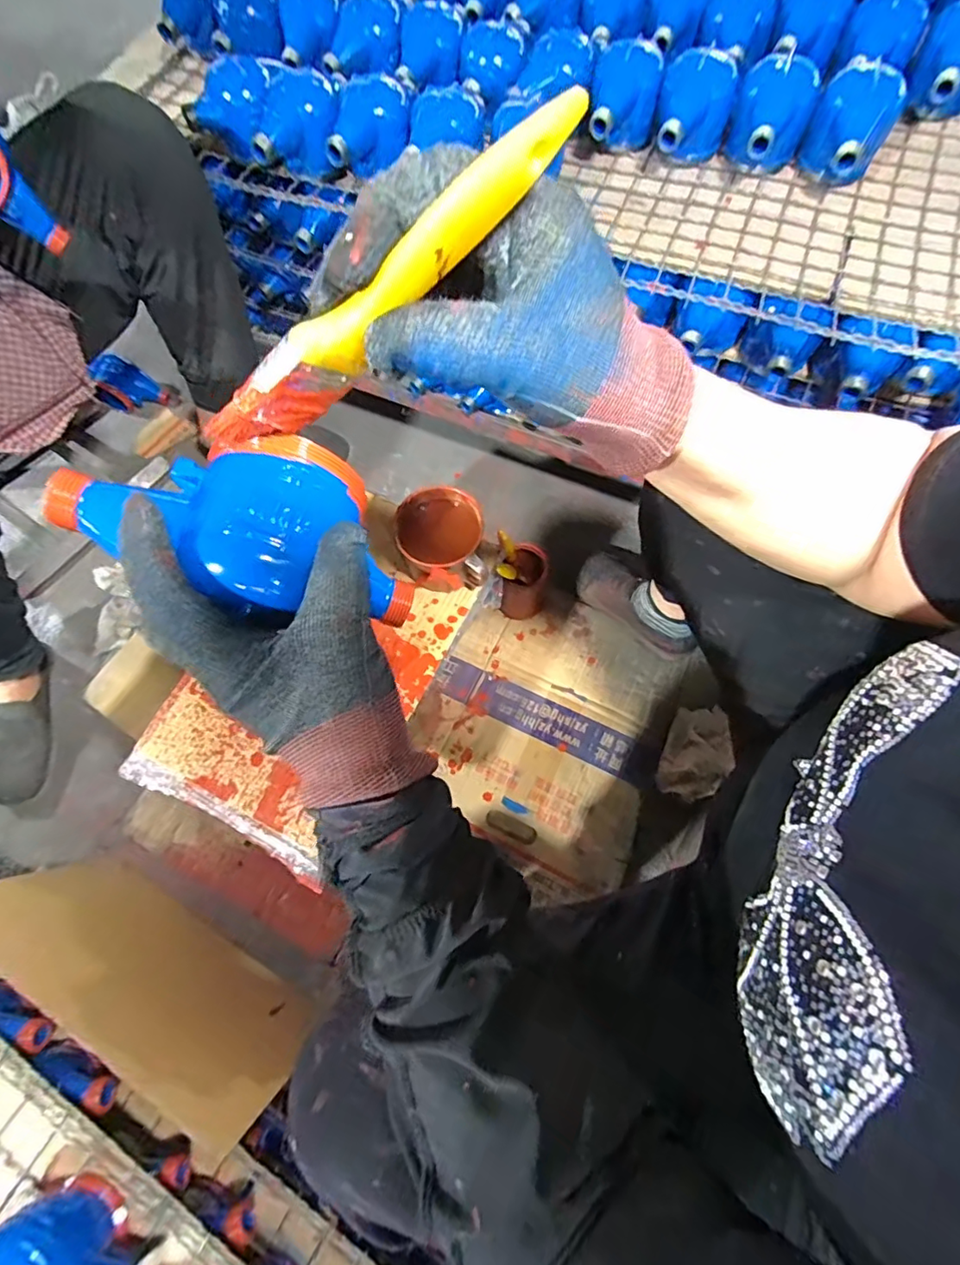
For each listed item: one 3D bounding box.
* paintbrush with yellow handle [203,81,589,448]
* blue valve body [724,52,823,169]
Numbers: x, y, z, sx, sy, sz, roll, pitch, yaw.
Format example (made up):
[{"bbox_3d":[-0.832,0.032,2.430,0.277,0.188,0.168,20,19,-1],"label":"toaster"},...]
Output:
[{"bbox_3d":[-0.040,-0.112,0.196,0.179,0.032,0.010,-21,64,33],"label":"paintbrush with yellow handle"},{"bbox_3d":[0.326,-0.576,0.616,0.082,0.091,0.108,22,72,11],"label":"blue valve body"}]

